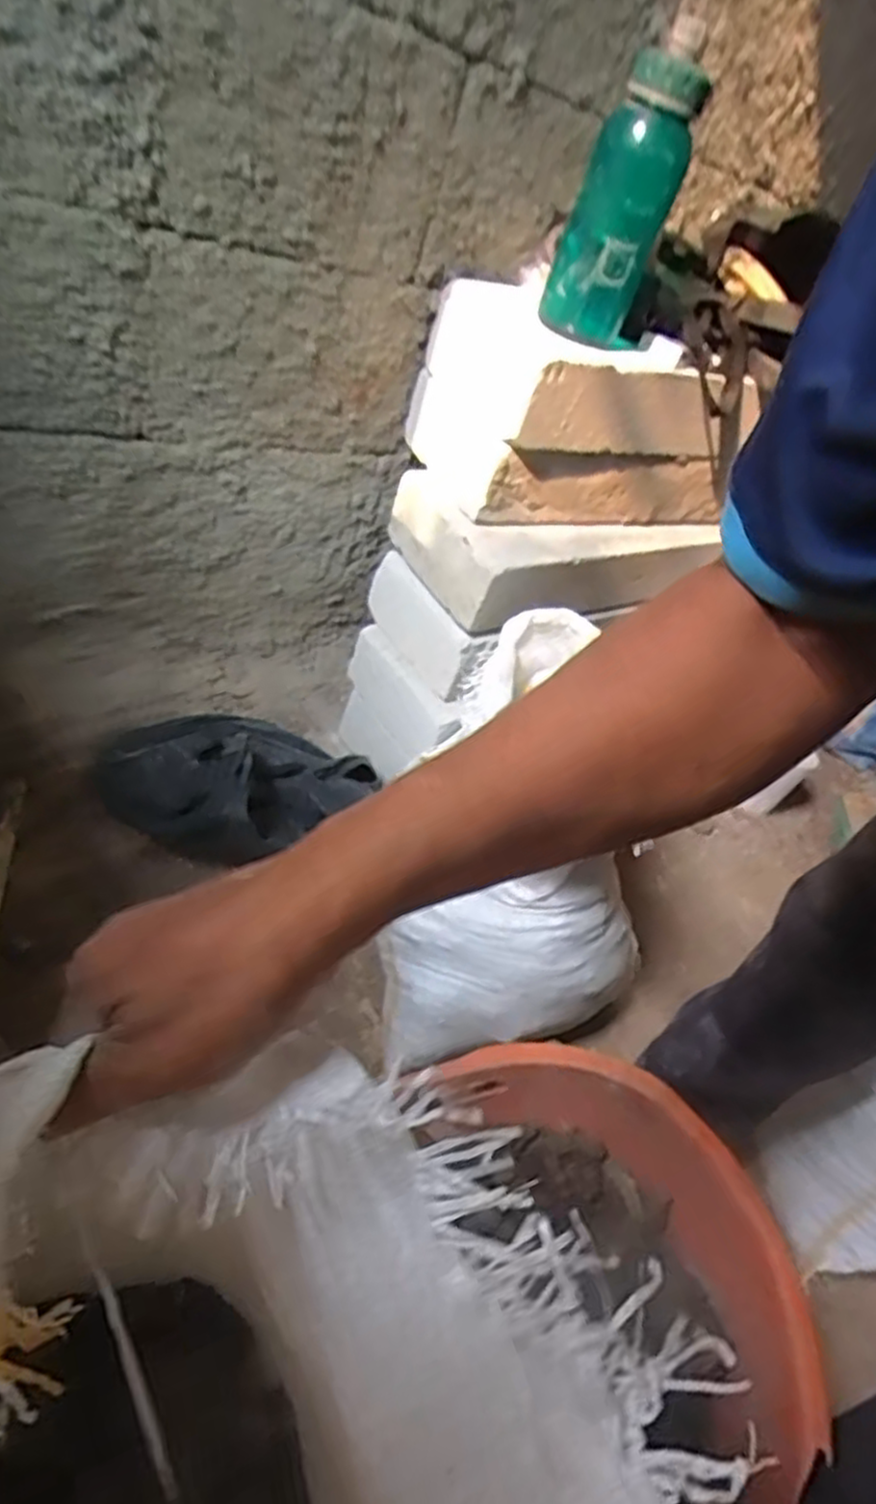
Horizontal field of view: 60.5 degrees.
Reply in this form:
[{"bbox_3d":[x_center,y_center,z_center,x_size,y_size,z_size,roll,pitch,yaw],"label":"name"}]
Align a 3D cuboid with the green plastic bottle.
[{"bbox_3d":[0.163,-0.487,0.679,0.057,0.214,0.071,-33,68,-35],"label":"green plastic bottle"}]

